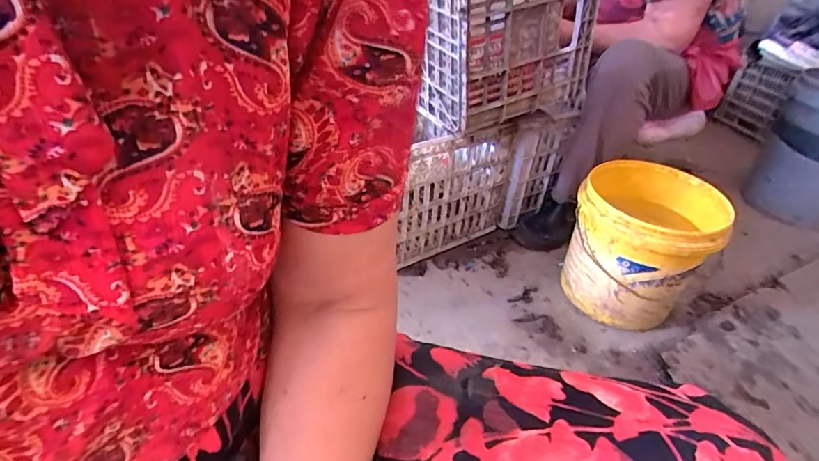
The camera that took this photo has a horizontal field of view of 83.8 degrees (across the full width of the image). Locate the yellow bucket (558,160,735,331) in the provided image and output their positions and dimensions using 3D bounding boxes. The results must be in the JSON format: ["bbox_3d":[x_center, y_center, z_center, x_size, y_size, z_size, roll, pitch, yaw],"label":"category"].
[{"bbox_3d":[0.490,0.019,0.980,0.264,0.254,0.325,23,41,27],"label":"yellow bucket"}]

